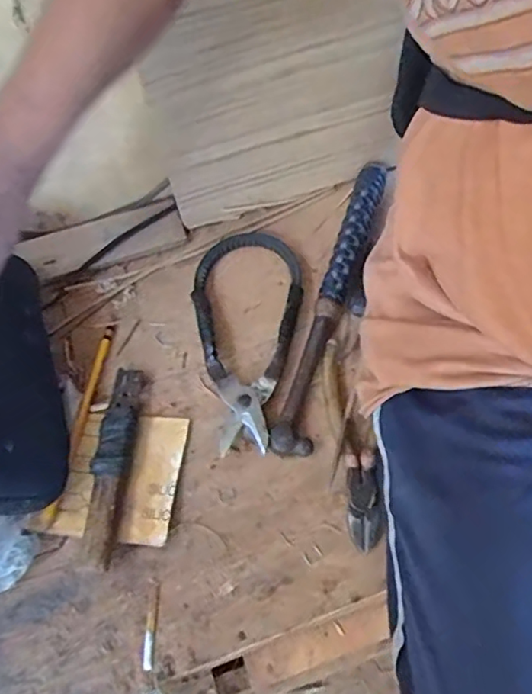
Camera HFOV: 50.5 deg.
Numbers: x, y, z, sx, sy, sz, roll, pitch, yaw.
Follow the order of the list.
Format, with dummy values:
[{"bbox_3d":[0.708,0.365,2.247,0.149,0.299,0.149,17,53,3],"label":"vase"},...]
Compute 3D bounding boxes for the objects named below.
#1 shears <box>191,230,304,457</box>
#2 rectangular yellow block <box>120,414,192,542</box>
[{"bbox_3d":[-0.023,-0.019,0.493,0.097,0.021,0.222,7,62,6],"label":"shears"},{"bbox_3d":[-0.086,0.099,0.433,0.040,0.011,0.100,1,62,3],"label":"rectangular yellow block"}]

